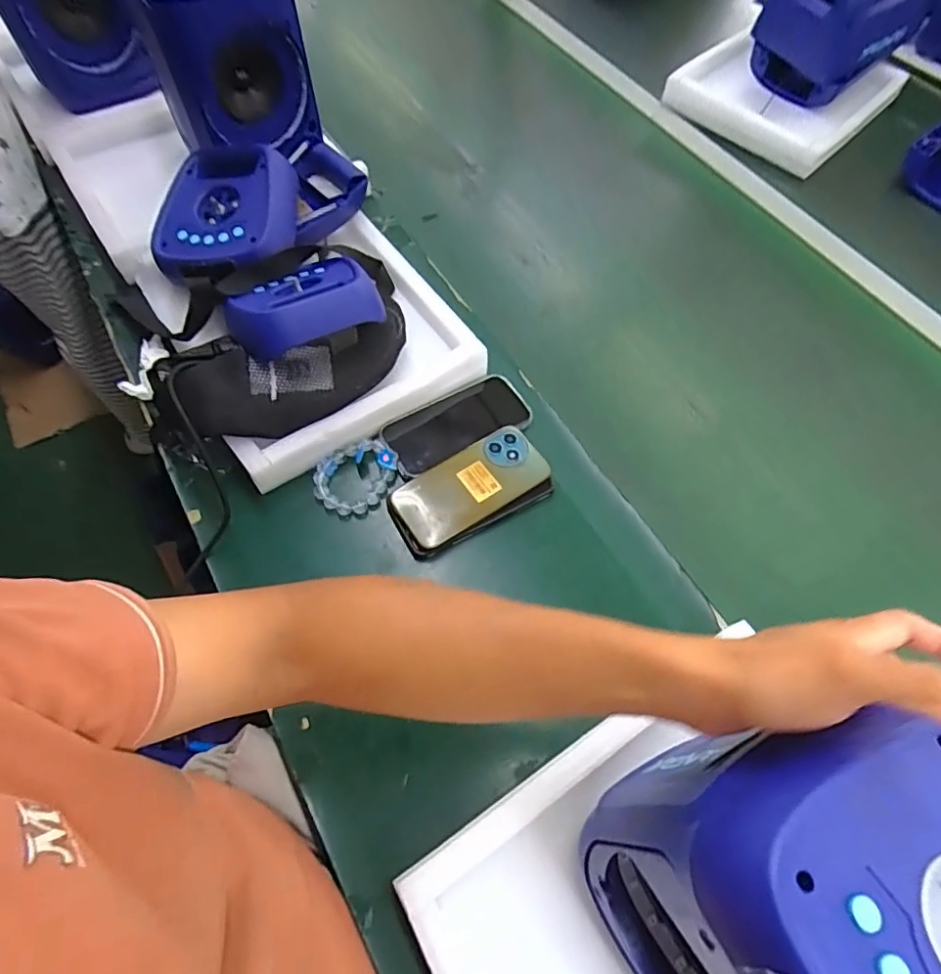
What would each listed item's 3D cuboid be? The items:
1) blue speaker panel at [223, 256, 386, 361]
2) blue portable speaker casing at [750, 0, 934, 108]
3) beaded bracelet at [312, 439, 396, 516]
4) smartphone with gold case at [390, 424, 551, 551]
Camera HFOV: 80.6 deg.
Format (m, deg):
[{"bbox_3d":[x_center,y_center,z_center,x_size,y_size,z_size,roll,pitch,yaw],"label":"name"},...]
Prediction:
[{"bbox_3d":[-0.173,-0.183,0.570,0.145,0.048,0.139,-29,41,-15],"label":"blue speaker panel"},{"bbox_3d":[0.595,-0.761,0.907,0.210,0.172,0.173,-25,66,-16],"label":"blue portable speaker casing"},{"bbox_3d":[-0.116,-0.010,0.561,0.083,0.027,0.066,-24,66,-16],"label":"beaded bracelet"},{"bbox_3d":[0.002,-0.002,0.555,0.153,0.011,0.072,-29,67,-17],"label":"smartphone with gold case"}]

